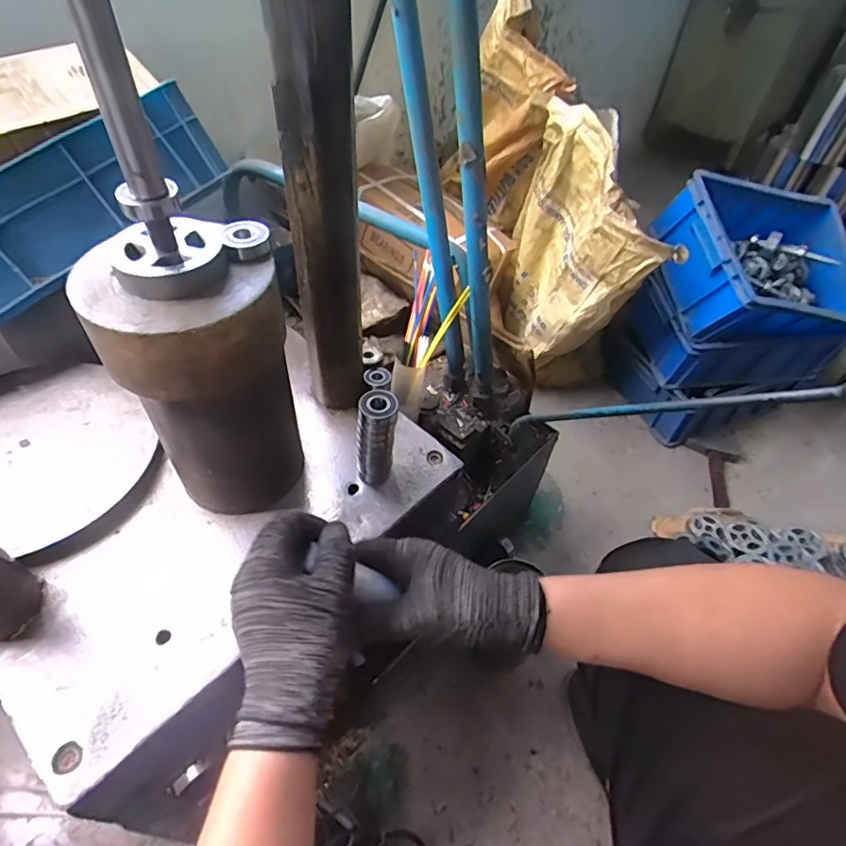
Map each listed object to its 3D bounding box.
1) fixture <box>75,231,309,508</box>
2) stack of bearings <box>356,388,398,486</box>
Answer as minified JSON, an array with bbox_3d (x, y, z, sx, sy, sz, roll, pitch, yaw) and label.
[{"bbox_3d":[-0.188,-0.023,0.488,0.131,0.251,0.124,-32,59,-28],"label":"fixture"},{"bbox_3d":[-0.049,0.018,0.566,0.035,0.115,0.040,14,50,7],"label":"stack of bearings"}]

